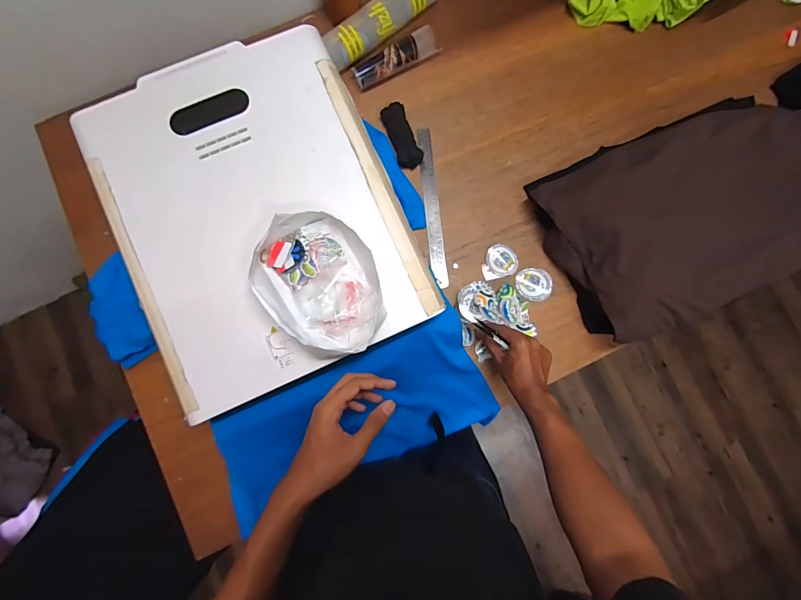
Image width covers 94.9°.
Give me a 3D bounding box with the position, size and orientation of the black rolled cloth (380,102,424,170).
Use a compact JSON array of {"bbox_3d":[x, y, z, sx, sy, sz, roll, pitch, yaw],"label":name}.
[{"bbox_3d":[0.003,-0.325,0.730,0.049,0.027,0.129,-21,85,-4],"label":"black rolled cloth"}]

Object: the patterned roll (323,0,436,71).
[{"bbox_3d":[-0.034,-0.565,0.741,0.267,0.047,0.061,-40,86,-5],"label":"patterned roll"}]

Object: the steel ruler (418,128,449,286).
[{"bbox_3d":[0.061,-0.186,0.726,0.030,0.006,0.322,-6,84,-2],"label":"steel ruler"}]

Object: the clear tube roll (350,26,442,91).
[{"bbox_3d":[-0.010,-0.489,0.739,0.187,0.038,0.053,-28,85,-4],"label":"clear tube roll"}]

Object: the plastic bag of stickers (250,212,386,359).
[{"bbox_3d":[-0.107,-0.024,0.514,0.150,0.059,0.201,-40,86,-5],"label":"plastic bag of stickers"}]

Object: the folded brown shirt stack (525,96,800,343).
[{"bbox_3d":[0.538,-0.163,0.683,0.516,0.096,0.352,-22,85,-4],"label":"folded brown shirt stack"}]

